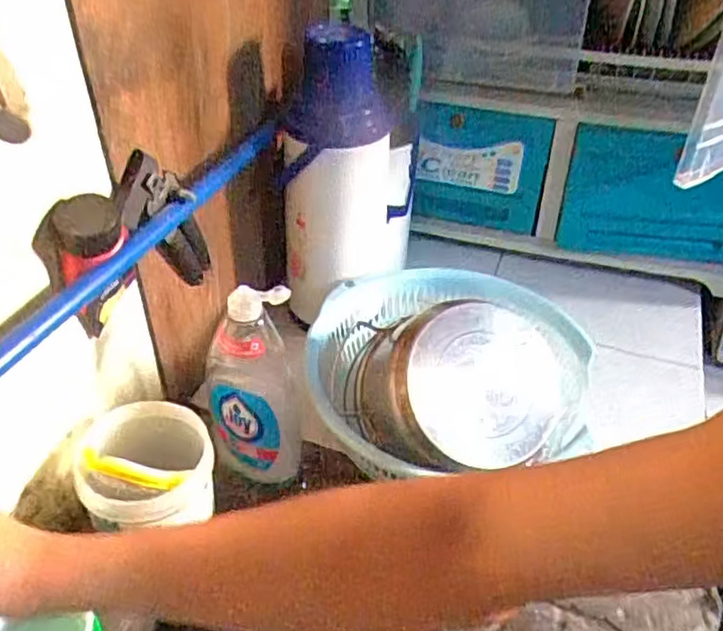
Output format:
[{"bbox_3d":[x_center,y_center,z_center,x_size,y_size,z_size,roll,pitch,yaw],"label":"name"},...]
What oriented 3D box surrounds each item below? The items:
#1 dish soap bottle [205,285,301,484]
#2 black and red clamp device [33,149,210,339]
[{"bbox_3d":[-0.109,0.069,0.647,0.082,0.228,0.071,-10,41,-16],"label":"dish soap bottle"},{"bbox_3d":[-0.202,-0.063,0.631,0.047,0.171,0.217,17,41,16],"label":"black and red clamp device"}]

